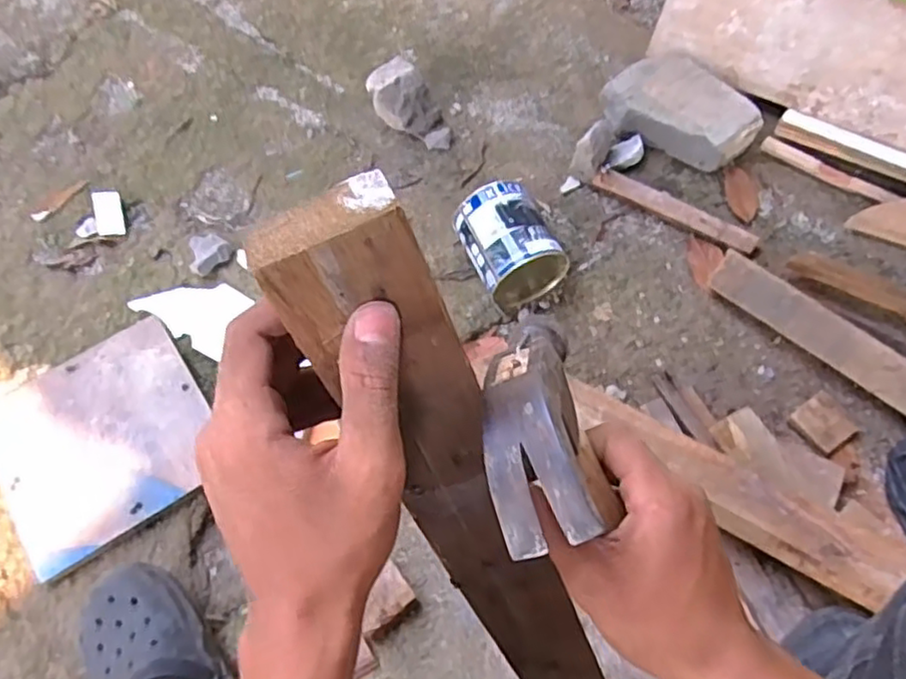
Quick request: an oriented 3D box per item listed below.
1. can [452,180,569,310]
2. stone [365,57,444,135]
[{"bbox_3d":[0.073,-0.128,0.903,0.109,0.101,0.132,-23,65,-8],"label":"can"},{"bbox_3d":[-0.076,-0.360,1.029,0.096,0.098,0.070,28,68,16],"label":"stone"}]

